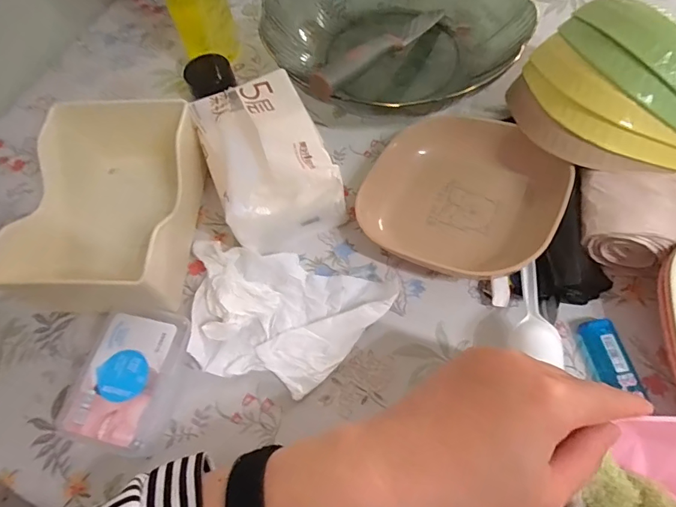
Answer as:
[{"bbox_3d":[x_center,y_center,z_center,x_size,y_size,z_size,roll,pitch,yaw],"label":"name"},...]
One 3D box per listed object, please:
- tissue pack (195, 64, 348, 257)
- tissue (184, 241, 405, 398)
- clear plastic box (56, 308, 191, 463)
[{"bbox_3d":[-0.055,-0.071,0.346,0.083,0.074,0.120,-23,64,-8],"label":"tissue pack"},{"bbox_3d":[-0.046,0.045,0.318,0.149,0.022,0.092,13,64,10],"label":"tissue"},{"bbox_3d":[-0.139,0.083,0.297,0.058,0.030,0.088,14,64,10],"label":"clear plastic box"}]

